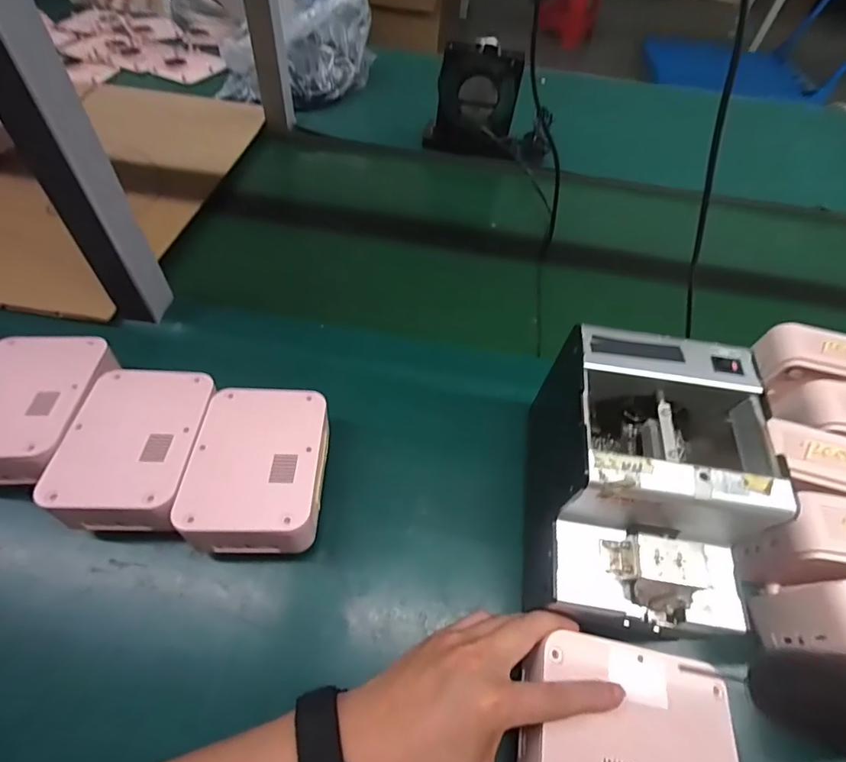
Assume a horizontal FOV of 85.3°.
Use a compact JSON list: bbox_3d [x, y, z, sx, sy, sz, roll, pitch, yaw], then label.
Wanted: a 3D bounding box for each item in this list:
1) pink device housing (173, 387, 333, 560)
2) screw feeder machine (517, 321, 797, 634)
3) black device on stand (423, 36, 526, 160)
[{"bbox_3d":[-0.129,0.069,0.376,0.110,0.045,0.136,2,53,-5],"label":"pink device housing"},{"bbox_3d":[0.158,0.072,0.326,0.128,0.119,0.169,12,53,2],"label":"screw feeder machine"},{"bbox_3d":[0.082,-0.433,0.721,0.148,0.142,0.048,16,54,7],"label":"black device on stand"}]

